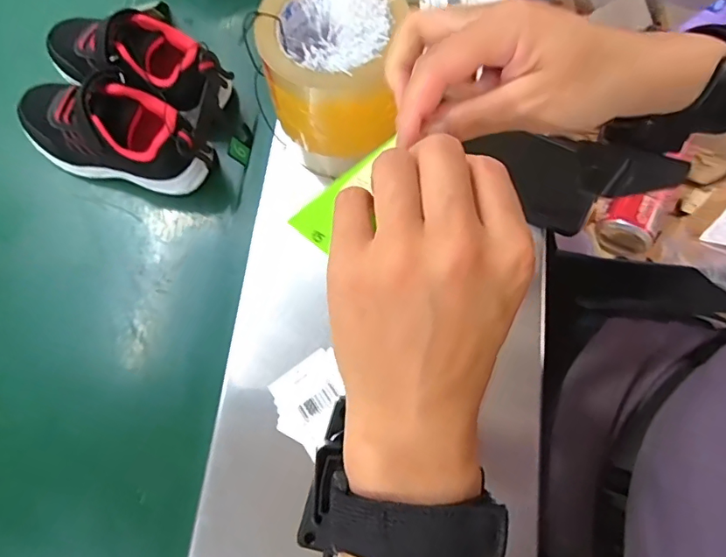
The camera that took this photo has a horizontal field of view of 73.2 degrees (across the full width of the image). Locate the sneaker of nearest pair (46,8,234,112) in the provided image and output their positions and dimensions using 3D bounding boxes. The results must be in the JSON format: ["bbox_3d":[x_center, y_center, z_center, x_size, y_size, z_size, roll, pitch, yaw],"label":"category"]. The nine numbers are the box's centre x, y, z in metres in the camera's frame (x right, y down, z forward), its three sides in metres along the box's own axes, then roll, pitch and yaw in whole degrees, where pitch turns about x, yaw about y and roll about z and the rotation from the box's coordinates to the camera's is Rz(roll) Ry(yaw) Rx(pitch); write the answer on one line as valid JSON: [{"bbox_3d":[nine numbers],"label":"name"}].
[{"bbox_3d":[-0.206,-0.197,0.448,0.183,0.080,0.067,25,72,9],"label":"sneaker of nearest pair"}]

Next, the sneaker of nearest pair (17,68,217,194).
[{"bbox_3d":[-0.215,-0.128,0.430,0.174,0.075,0.063,14,71,5],"label":"sneaker of nearest pair"}]

